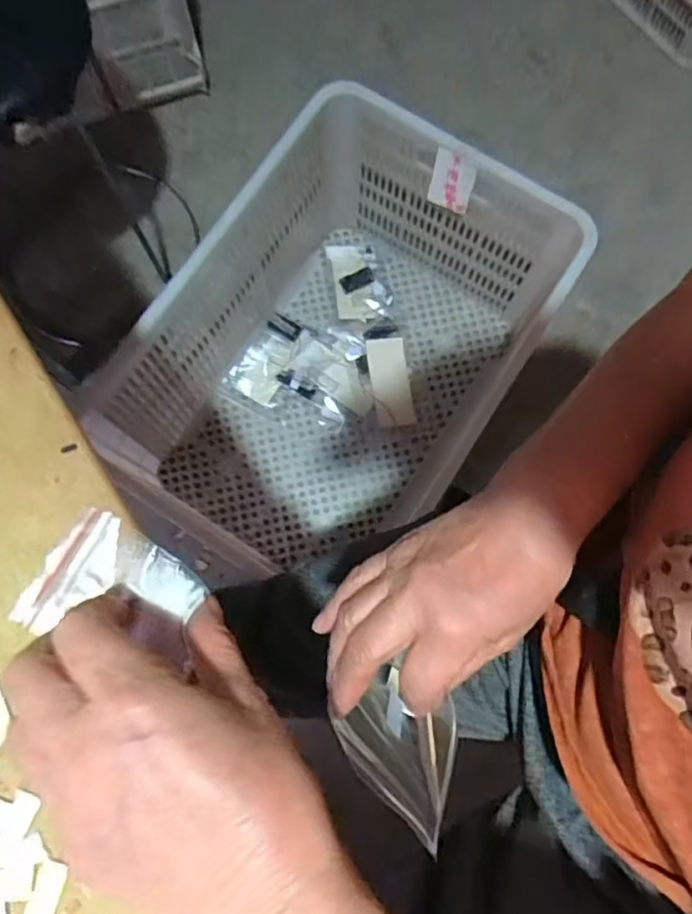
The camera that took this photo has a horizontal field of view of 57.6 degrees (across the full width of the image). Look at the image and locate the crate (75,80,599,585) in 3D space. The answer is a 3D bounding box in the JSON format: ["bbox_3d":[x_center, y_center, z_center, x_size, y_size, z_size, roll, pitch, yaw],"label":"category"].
[{"bbox_3d":[0.003,-0.152,0.925,0.425,0.302,0.589,31,78,6],"label":"crate"}]

